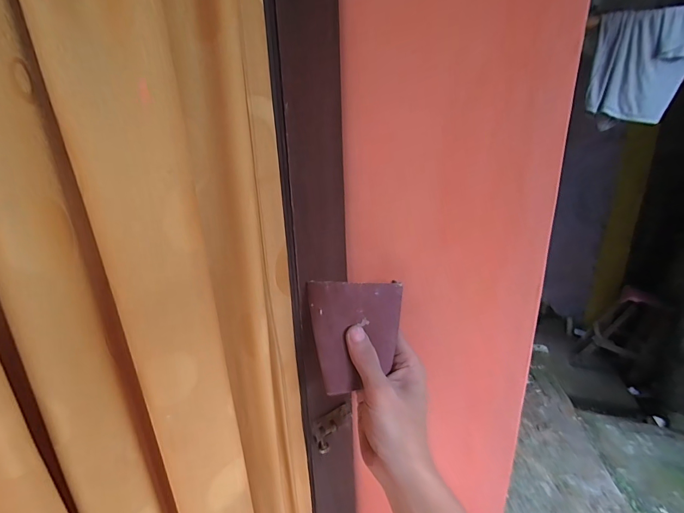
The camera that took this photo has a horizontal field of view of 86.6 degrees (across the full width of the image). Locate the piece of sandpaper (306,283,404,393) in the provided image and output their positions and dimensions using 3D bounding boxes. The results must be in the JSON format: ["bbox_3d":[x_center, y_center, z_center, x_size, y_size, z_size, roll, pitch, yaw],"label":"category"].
[{"bbox_3d":[0.013,0.073,0.335,0.083,0.096,0.010,1,-5,-8],"label":"piece of sandpaper"}]

